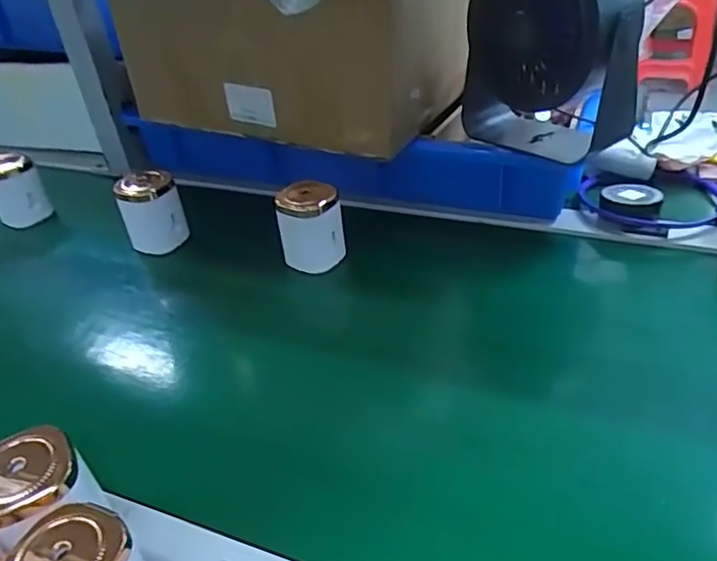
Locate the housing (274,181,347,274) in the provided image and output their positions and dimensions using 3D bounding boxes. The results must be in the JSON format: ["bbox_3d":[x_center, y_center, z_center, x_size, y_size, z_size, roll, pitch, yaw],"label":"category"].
[{"bbox_3d":[-0.047,-0.054,0.602,0.062,0.074,0.050,-10,36,-5],"label":"housing"}]

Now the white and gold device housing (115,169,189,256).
[{"bbox_3d":[-0.222,-0.078,0.660,0.063,0.074,0.059,-18,37,-14],"label":"white and gold device housing"}]

